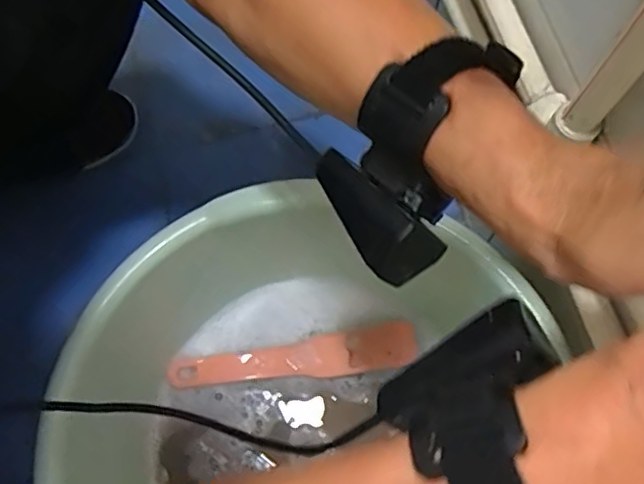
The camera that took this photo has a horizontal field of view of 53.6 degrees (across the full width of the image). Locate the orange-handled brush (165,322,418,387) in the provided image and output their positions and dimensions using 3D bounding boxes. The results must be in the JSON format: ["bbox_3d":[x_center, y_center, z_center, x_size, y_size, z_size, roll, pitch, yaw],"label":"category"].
[{"bbox_3d":[-0.028,0.106,0.581,0.223,0.030,0.038,-7,71,-2],"label":"orange-handled brush"}]

